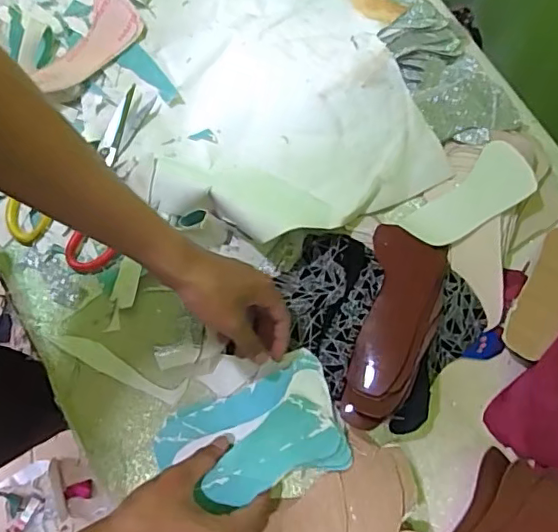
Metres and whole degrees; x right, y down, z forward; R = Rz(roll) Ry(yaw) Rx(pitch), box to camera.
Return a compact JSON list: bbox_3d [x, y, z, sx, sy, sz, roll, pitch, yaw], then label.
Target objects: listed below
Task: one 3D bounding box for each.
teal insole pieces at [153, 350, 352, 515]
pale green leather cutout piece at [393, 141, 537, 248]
[{"bbox_3d":[-0.028,0.156,0.515,0.169,0.057,0.105,-19,76,-4],"label":"teal insole pieces"},{"bbox_3d":[0.201,-0.071,0.591,0.153,0.018,0.070,-38,53,-7],"label":"pale green leather cutout piece"}]

